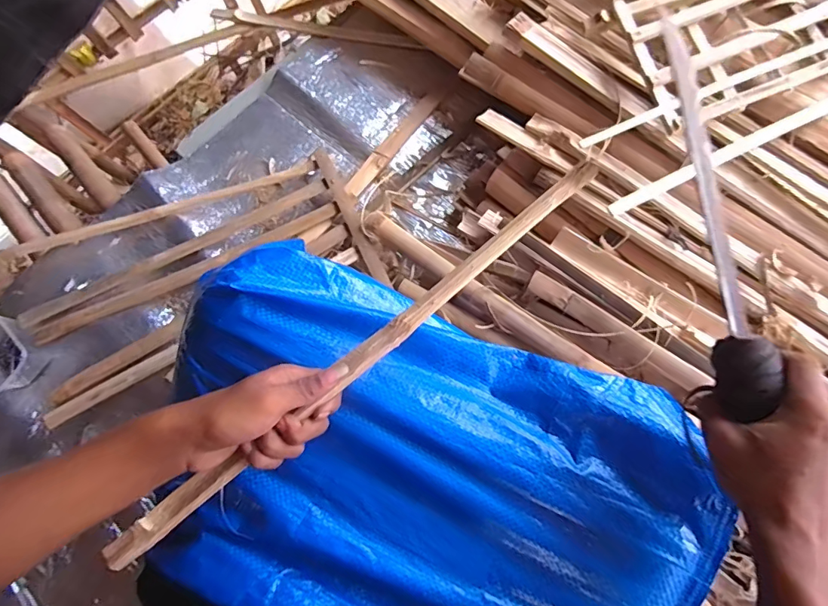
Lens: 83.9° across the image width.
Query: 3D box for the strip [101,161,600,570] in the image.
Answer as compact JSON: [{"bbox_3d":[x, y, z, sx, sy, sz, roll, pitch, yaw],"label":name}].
[{"bbox_3d":[-0.039,0.041,0.380,0.498,0.008,0.021,-39,77,-6],"label":"strip"}]

